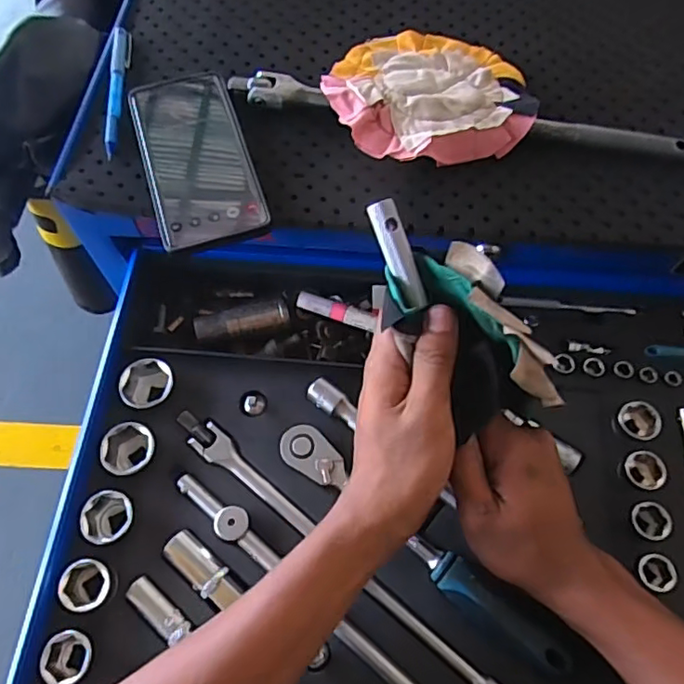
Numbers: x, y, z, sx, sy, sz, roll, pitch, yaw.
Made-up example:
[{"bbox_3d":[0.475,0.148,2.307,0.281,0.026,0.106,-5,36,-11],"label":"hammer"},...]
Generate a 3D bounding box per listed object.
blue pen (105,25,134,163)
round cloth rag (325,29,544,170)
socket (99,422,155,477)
[{"bbox_3d":[-0.181,-0.207,0.465,0.014,0.015,0.138,-5,63,-2],"label":"blue pen"},{"bbox_3d":[0.068,-0.201,0.456,0.153,0.021,0.150,0,63,0],"label":"round cloth rag"},{"bbox_3d":[-0.156,0.083,0.429,0.036,0.034,0.036,-3,63,-2],"label":"socket"}]

